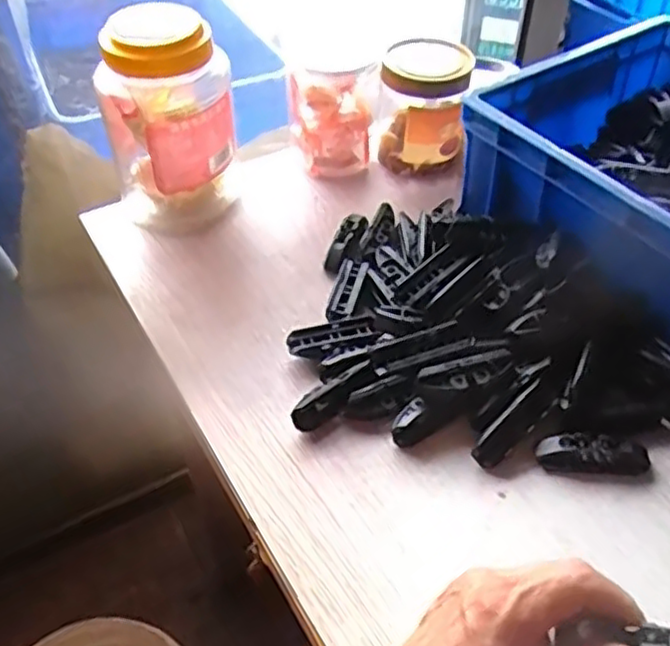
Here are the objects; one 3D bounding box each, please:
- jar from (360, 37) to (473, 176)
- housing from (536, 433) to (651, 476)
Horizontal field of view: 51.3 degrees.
[{"bbox_3d":[0.080,-0.211,0.675,0.086,0.114,0.075,-2,45,-4],"label":"jar"},{"bbox_3d":[0.171,0.086,0.457,0.073,0.017,0.019,1,45,-1],"label":"housing"}]

